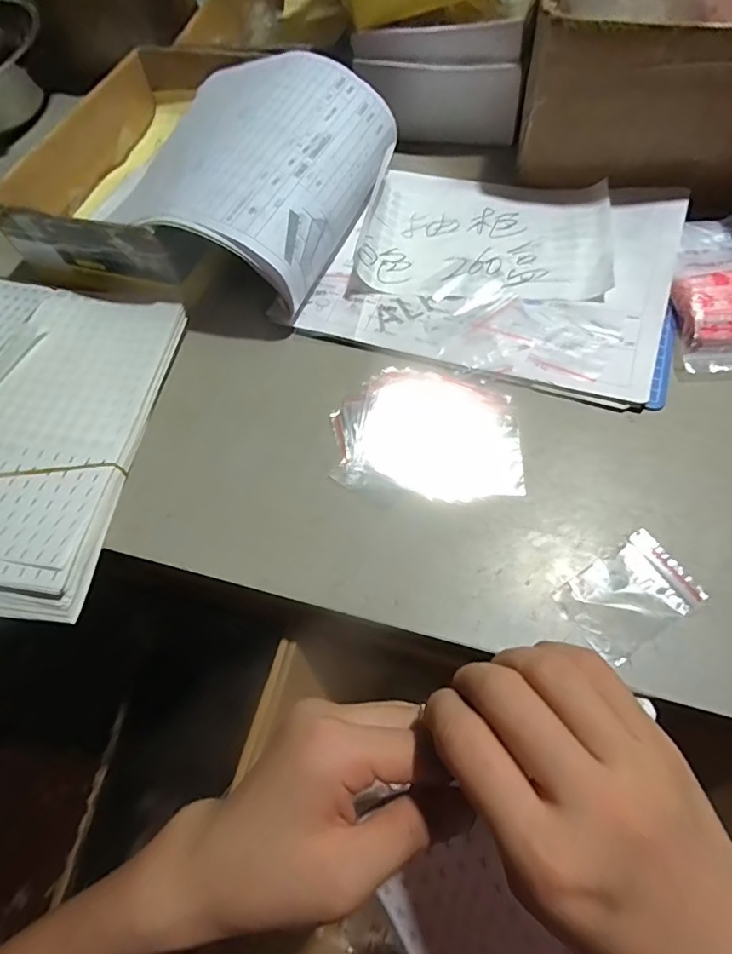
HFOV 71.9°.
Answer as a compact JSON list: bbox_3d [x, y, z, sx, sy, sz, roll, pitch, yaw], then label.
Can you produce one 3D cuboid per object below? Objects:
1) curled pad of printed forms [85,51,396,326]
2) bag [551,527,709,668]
[{"bbox_3d":[-0.084,-0.249,0.422,0.172,0.077,0.221,18,66,13],"label":"curled pad of printed forms"},{"bbox_3d":[0.148,0.067,0.283,0.072,0.004,0.048,-30,66,-11],"label":"bag"}]

